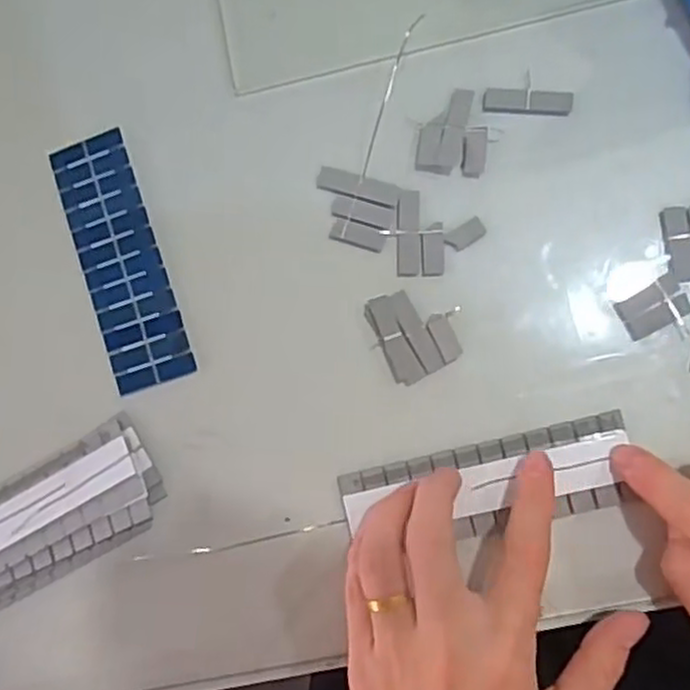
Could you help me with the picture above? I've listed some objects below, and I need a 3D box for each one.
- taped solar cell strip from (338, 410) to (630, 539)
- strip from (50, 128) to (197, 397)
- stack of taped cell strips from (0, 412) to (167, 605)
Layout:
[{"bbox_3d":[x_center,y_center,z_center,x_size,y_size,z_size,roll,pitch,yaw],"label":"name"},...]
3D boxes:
[{"bbox_3d":[0.062,0.062,0.320,0.124,0.007,0.039,-14,82,5],"label":"taped solar cell strip"},{"bbox_3d":[-0.107,-0.041,0.352,0.038,0.005,0.125,-20,82,5],"label":"strip"},{"bbox_3d":[-0.148,0.085,0.338,0.132,0.011,0.050,-29,82,3],"label":"stack of taped cell strips"}]

